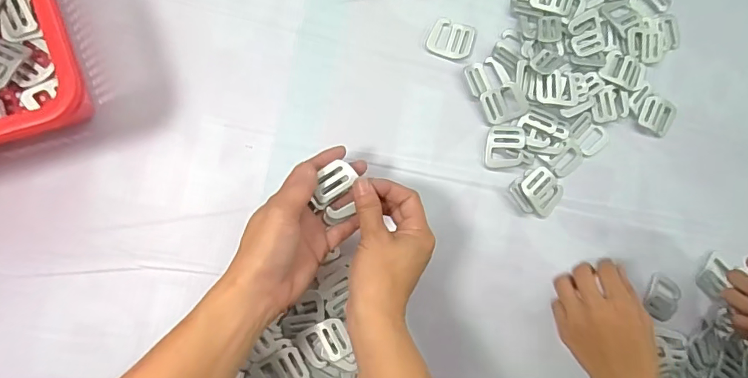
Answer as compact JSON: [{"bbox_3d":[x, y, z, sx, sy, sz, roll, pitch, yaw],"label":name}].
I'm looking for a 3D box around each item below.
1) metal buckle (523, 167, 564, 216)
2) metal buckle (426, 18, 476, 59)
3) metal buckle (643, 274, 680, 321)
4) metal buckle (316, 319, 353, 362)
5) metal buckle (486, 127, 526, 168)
[{"bbox_3d":[0.181,0.004,0.499,0.045,0.008,0.040,45,82,-5],"label":"metal buckle"},{"bbox_3d":[0.082,-0.158,0.491,0.047,0.004,0.039,17,85,-9],"label":"metal buckle"},{"bbox_3d":[0.325,0.121,0.521,0.040,0.005,0.049,23,84,-8],"label":"metal buckle"},{"bbox_3d":[-0.037,0.141,0.442,0.025,0.009,0.037,-25,92,-10],"label":"metal buckle"},{"bbox_3d":[0.138,-0.045,0.493,0.040,0.004,0.045,4,88,4],"label":"metal buckle"}]

